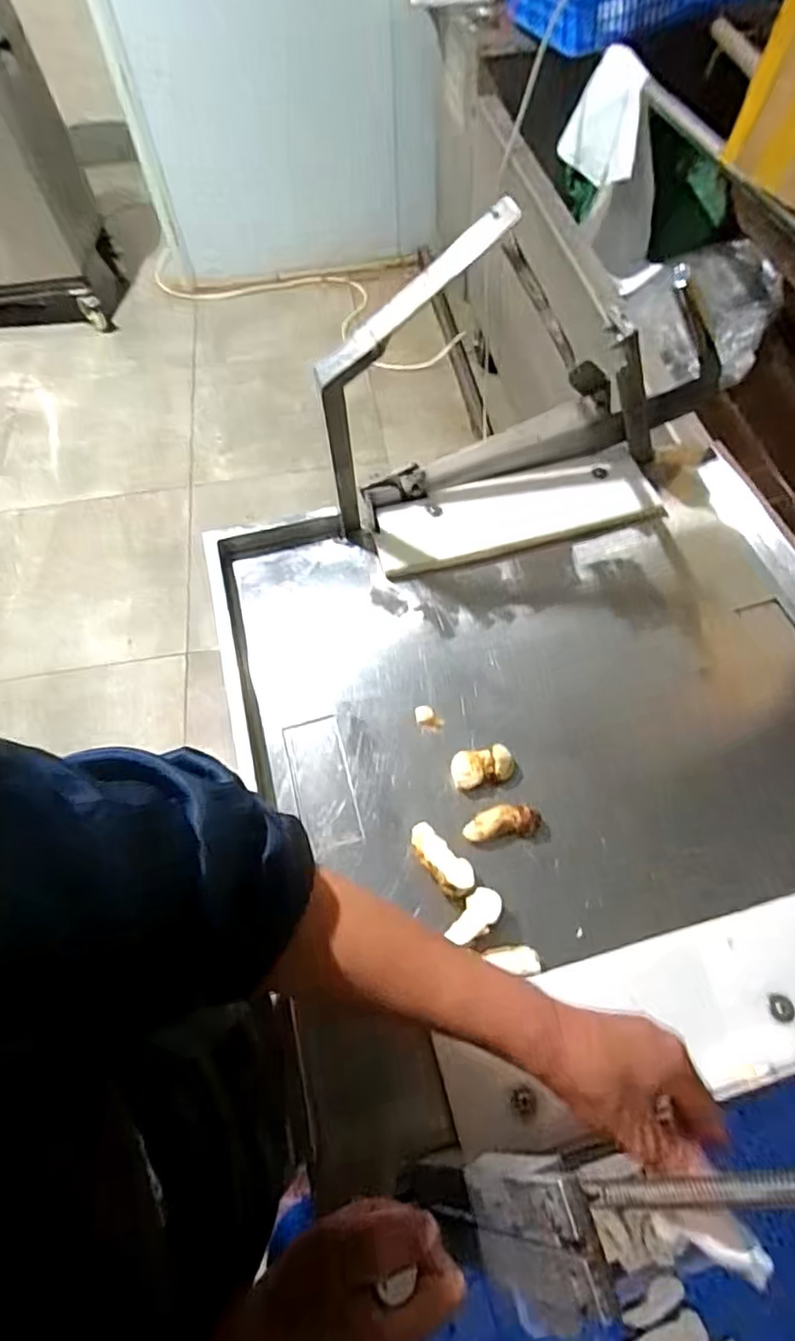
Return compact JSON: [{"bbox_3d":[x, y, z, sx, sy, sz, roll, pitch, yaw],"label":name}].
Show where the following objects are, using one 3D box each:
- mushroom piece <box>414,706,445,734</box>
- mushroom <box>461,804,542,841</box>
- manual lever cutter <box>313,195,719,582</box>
[{"bbox_3d":[0.030,0.045,0.570,0.024,0.004,0.029,-21,62,-10],"label":"mushroom piece"},{"bbox_3d":[0.089,0.129,0.510,0.064,0.017,0.025,-5,60,-1],"label":"mushroom"},{"bbox_3d":[0.141,-0.258,0.588,0.419,0.264,0.133,-13,60,-5],"label":"manual lever cutter"}]

